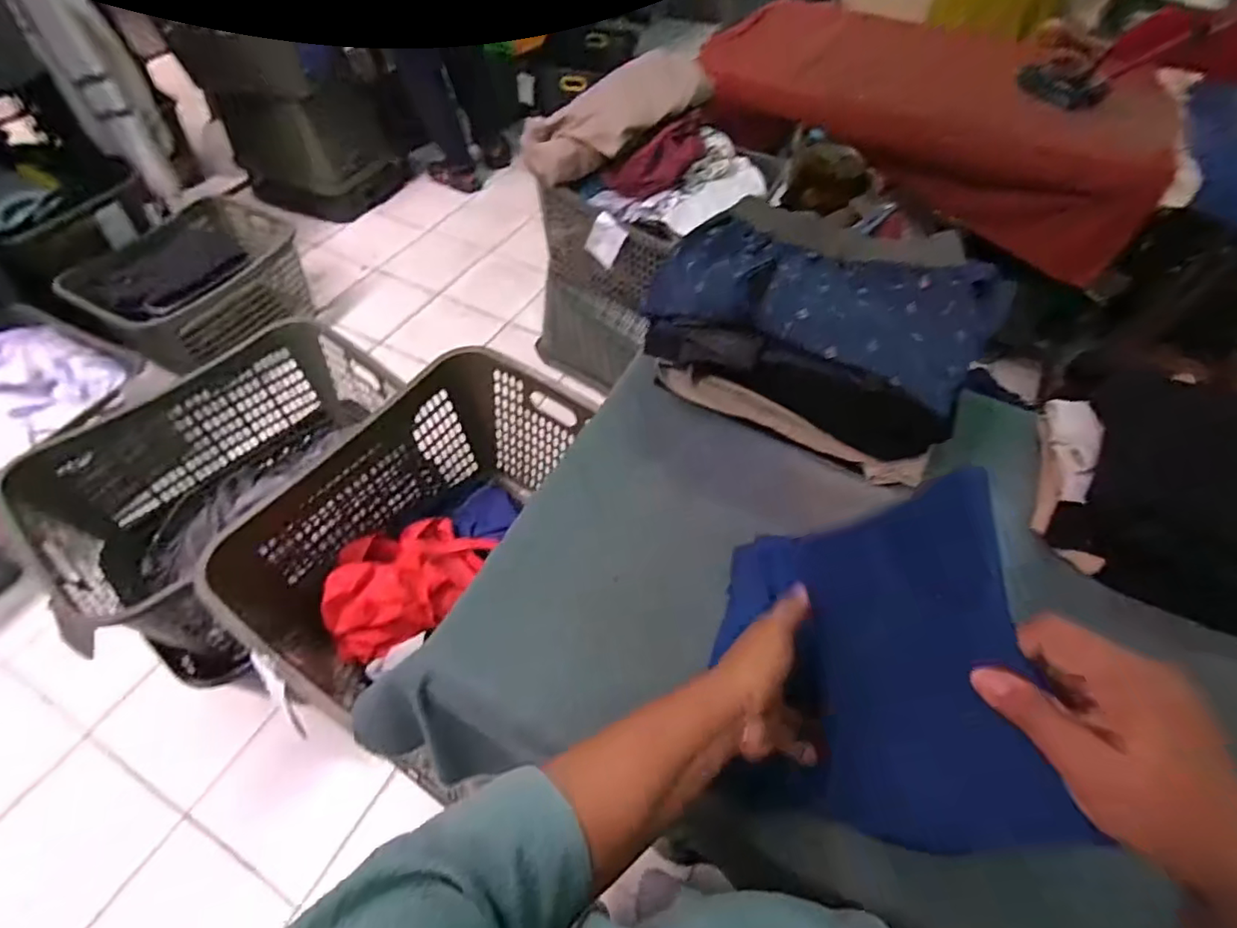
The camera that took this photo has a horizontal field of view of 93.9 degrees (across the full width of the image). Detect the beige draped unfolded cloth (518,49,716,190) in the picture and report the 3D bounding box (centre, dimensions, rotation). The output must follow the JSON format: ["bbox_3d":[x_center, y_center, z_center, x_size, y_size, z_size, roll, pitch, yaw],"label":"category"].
[{"bbox_3d":[0.002,-0.755,1.249,0.433,0.110,0.191,-30,57,2],"label":"beige draped unfolded cloth"}]

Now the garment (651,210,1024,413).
[{"bbox_3d":[0.205,-0.172,0.599,0.344,0.059,0.177,22,56,15],"label":"garment"}]

